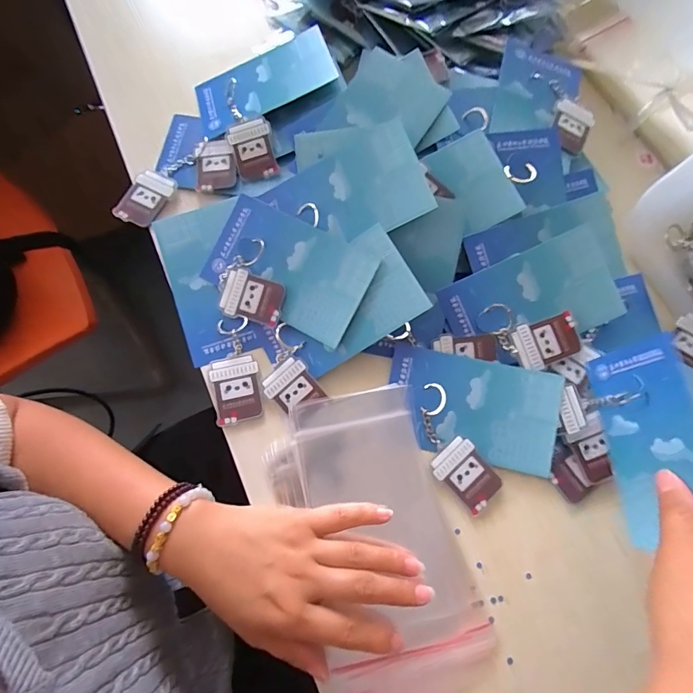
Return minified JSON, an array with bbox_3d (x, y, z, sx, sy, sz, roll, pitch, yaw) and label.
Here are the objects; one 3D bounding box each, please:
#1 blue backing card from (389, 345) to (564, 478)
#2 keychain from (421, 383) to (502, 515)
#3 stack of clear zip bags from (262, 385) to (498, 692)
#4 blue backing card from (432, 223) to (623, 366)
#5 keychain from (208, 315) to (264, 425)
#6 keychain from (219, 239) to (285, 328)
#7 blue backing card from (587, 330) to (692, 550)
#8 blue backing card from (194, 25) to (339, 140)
[{"bbox_3d":[0.099,0.049,0.338,0.132,0.005,0.078,11,81,6],"label":"blue backing card"},{"bbox_3d":[0.080,0.079,0.329,0.039,0.012,0.097,-30,77,-10],"label":"keychain"},{"bbox_3d":[0.020,0.142,0.312,0.116,0.021,0.213,-17,74,-7],"label":"stack of clear zip bags"},{"bbox_3d":[0.151,-0.037,0.347,0.134,0.008,0.078,-24,92,0],"label":"blue backing card"},{"bbox_3d":[-0.091,0.019,0.342,0.037,0.009,0.082,-11,74,-5],"label":"keychain"},{"bbox_3d":[-0.076,-0.054,0.350,0.056,0.004,0.065,12,88,9],"label":"keychain"},{"bbox_3d":[0.200,0.064,0.284,0.011,0.075,0.127,-1,72,-11],"label":"blue backing card"},{"bbox_3d":[-0.079,-0.247,0.399,0.132,0.011,0.078,-22,65,8],"label":"blue backing card"}]

